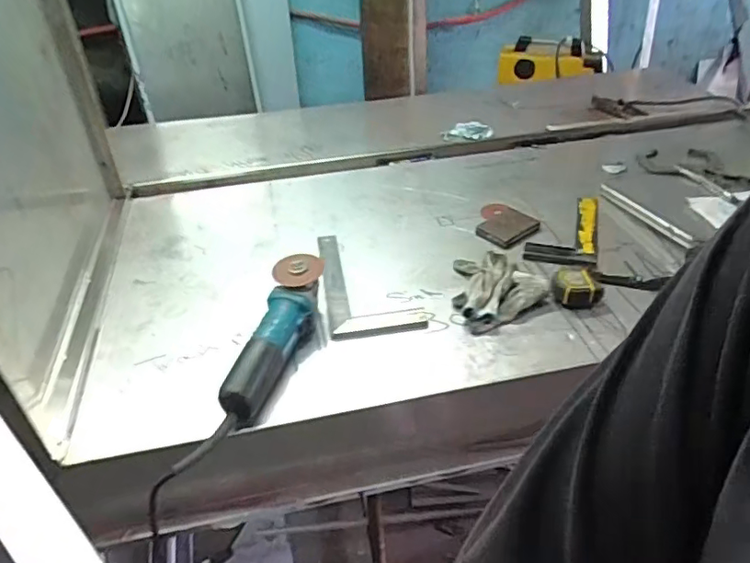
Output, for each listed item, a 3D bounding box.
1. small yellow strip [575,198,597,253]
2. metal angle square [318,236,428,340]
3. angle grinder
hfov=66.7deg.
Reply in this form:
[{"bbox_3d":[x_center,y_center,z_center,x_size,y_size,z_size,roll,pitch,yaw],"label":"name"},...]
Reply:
[{"bbox_3d":[0.404,-0.109,1.087,0.038,0.019,0.213,10,38,16],"label":"small yellow strip"},{"bbox_3d":[-0.020,-0.001,0.984,0.158,0.027,0.285,-6,34,-8],"label":"metal angle square"},{"bbox_3d":[-0.140,0.077,0.833,0.063,0.076,0.280,9,54,14],"label":"angle grinder"}]

